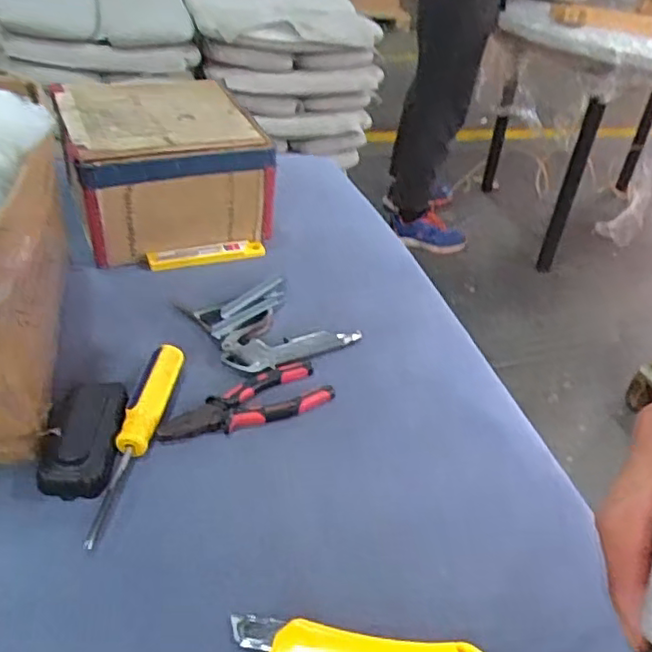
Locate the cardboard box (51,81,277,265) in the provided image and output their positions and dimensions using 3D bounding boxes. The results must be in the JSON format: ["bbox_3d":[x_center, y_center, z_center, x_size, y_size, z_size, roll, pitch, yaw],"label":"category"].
[{"bbox_3d":[-0.191,-0.192,0.777,0.211,0.135,0.203,-13,41,-22],"label":"cardboard box"}]

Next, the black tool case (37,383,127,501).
[{"bbox_3d":[-0.188,0.080,0.508,0.049,0.031,0.107,1,38,-6],"label":"black tool case"}]

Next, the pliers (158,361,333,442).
[{"bbox_3d":[-0.069,0.068,0.560,0.153,0.010,0.054,-19,44,-28],"label":"pliers"}]

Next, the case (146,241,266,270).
[{"bbox_3d":[-0.136,-0.083,0.742,0.132,0.012,0.023,-10,40,-19],"label":"case"}]

